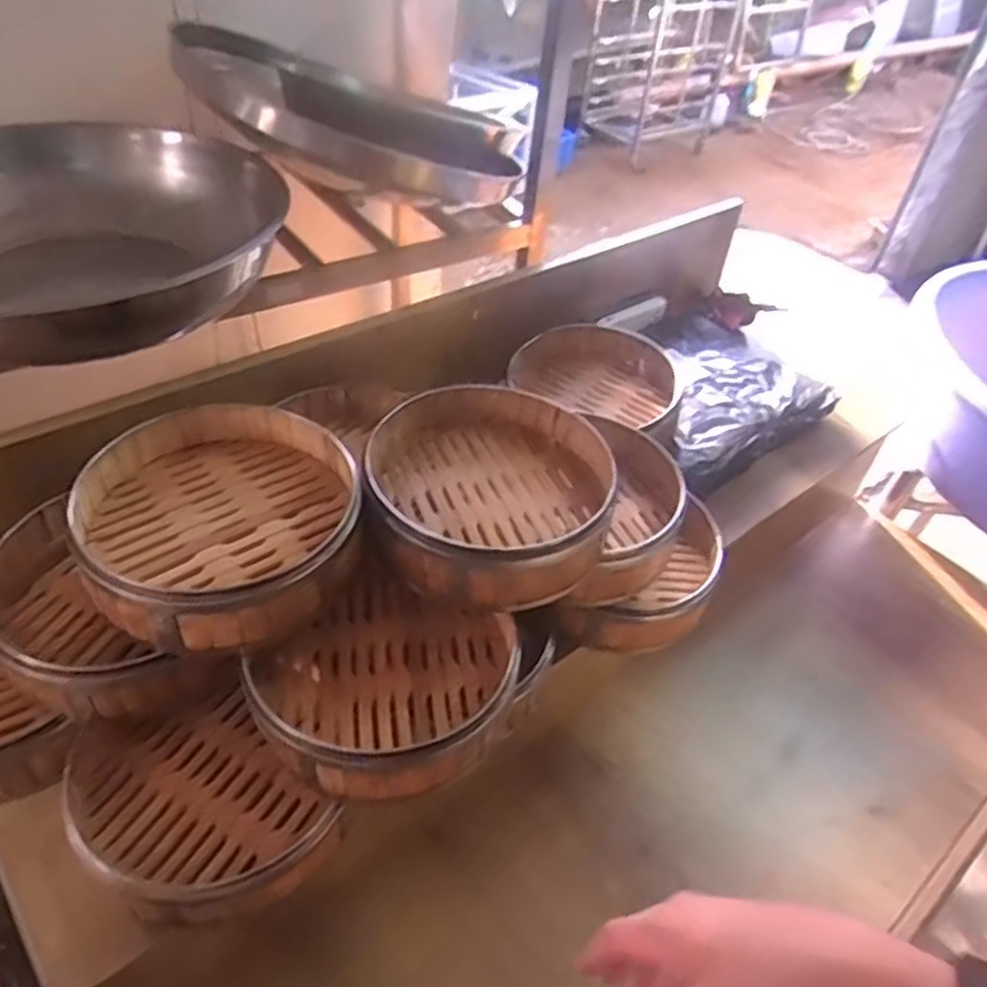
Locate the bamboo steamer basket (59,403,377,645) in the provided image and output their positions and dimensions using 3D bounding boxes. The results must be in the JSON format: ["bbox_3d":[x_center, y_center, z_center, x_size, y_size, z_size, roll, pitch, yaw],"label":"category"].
[{"bbox_3d":[-0.210,0.013,0.607,0.197,0.056,0.219,-18,48,-24],"label":"bamboo steamer basket"}]

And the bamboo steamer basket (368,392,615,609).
[{"bbox_3d":[-0.002,-0.012,0.663,0.198,0.052,0.219,5,43,-1],"label":"bamboo steamer basket"}]

